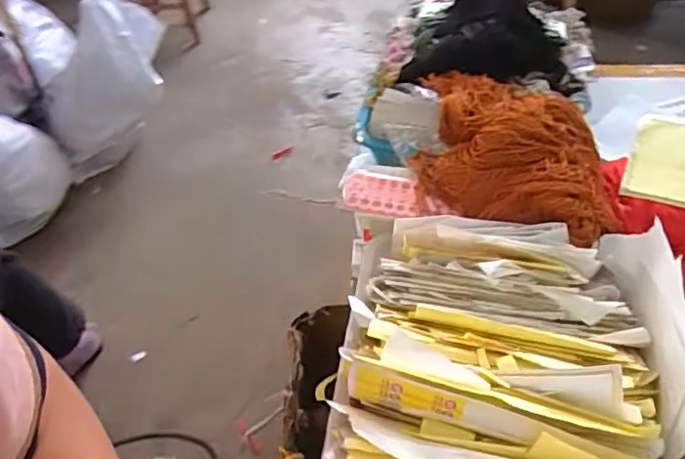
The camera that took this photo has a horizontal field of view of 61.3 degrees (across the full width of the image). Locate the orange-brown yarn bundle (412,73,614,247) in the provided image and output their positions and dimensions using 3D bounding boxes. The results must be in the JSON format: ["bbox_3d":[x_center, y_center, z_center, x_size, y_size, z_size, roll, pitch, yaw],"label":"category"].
[{"bbox_3d":[0.217,-0.104,0.734,0.275,0.064,0.216,20,51,18],"label":"orange-brown yarn bundle"}]

